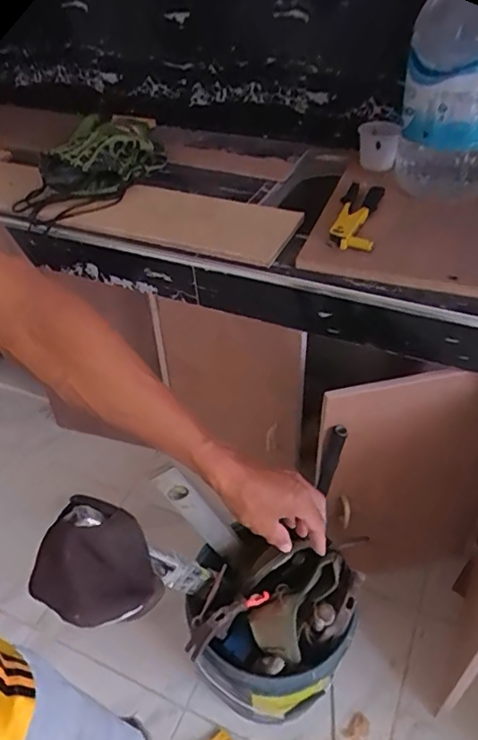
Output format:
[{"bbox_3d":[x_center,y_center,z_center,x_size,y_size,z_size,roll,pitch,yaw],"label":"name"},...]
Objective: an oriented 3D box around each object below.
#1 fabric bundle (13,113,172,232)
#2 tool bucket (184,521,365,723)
[{"bbox_3d":[-0.284,-0.396,1.094,0.316,0.140,0.111,-36,49,-16],"label":"fabric bundle"},{"bbox_3d":[0.058,0.484,1.027,0.288,0.338,0.249,12,44,16],"label":"tool bucket"}]

